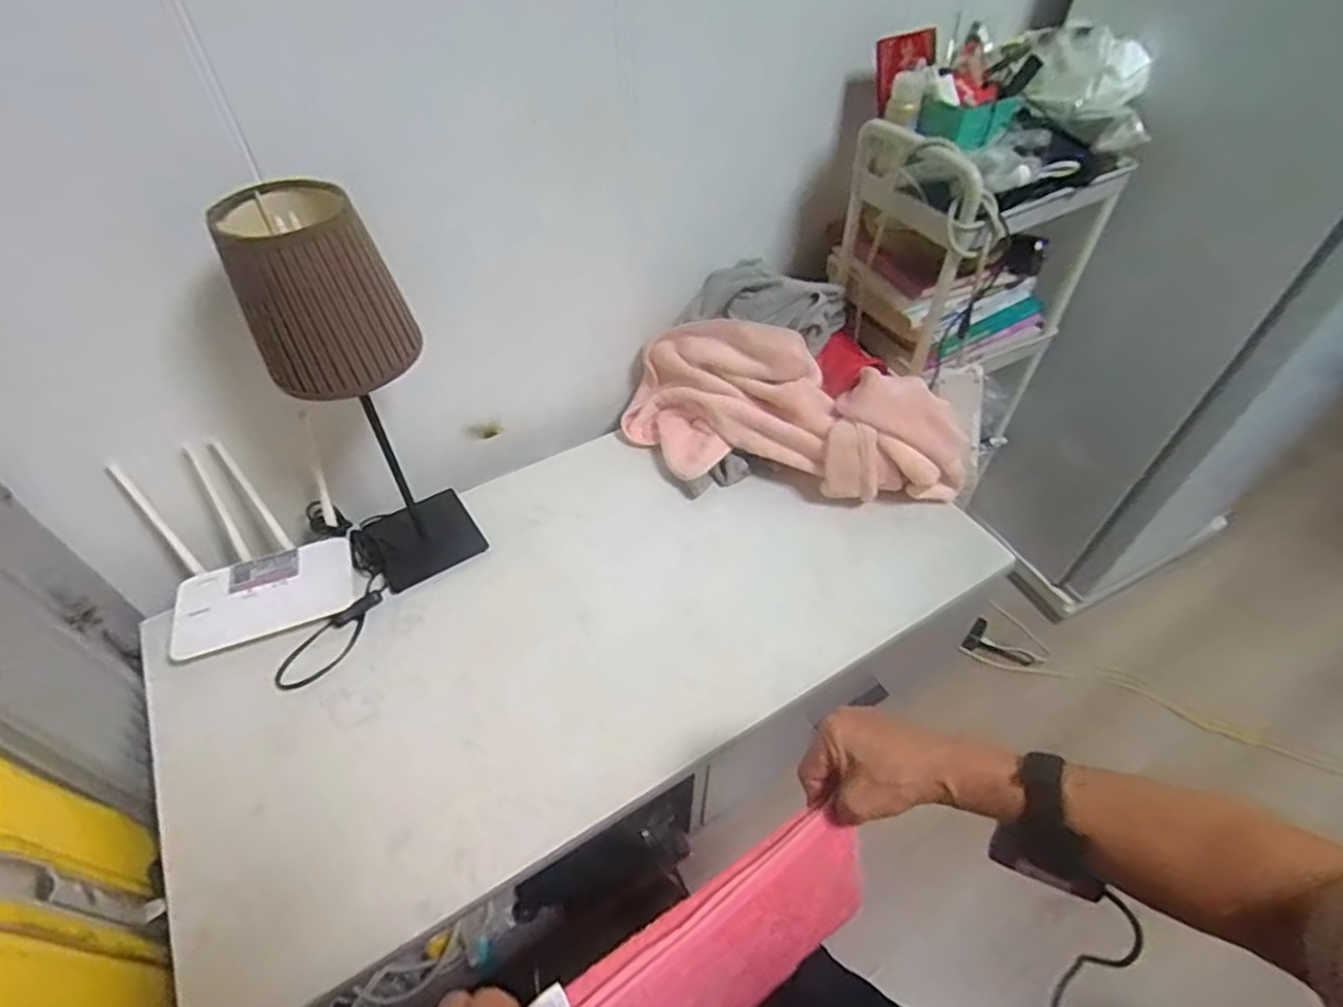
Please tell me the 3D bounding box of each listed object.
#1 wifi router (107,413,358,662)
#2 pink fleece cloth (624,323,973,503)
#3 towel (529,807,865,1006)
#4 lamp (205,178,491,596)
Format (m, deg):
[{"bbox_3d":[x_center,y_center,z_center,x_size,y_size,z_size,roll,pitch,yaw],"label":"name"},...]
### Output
[{"bbox_3d":[-0.519,0.032,0.802,0.203,0.145,0.219,-20,52,-17],"label":"wifi router"},{"bbox_3d":[0.174,-0.129,0.952,0.486,0.183,0.161,10,50,8],"label":"pink fleece cloth"},{"bbox_3d":[0.024,0.357,0.491,0.309,0.180,0.026,-17,26,-29],"label":"towel"},{"bbox_3d":[-0.327,-0.096,0.736,0.130,0.457,0.120,-25,54,-21],"label":"lamp"}]

